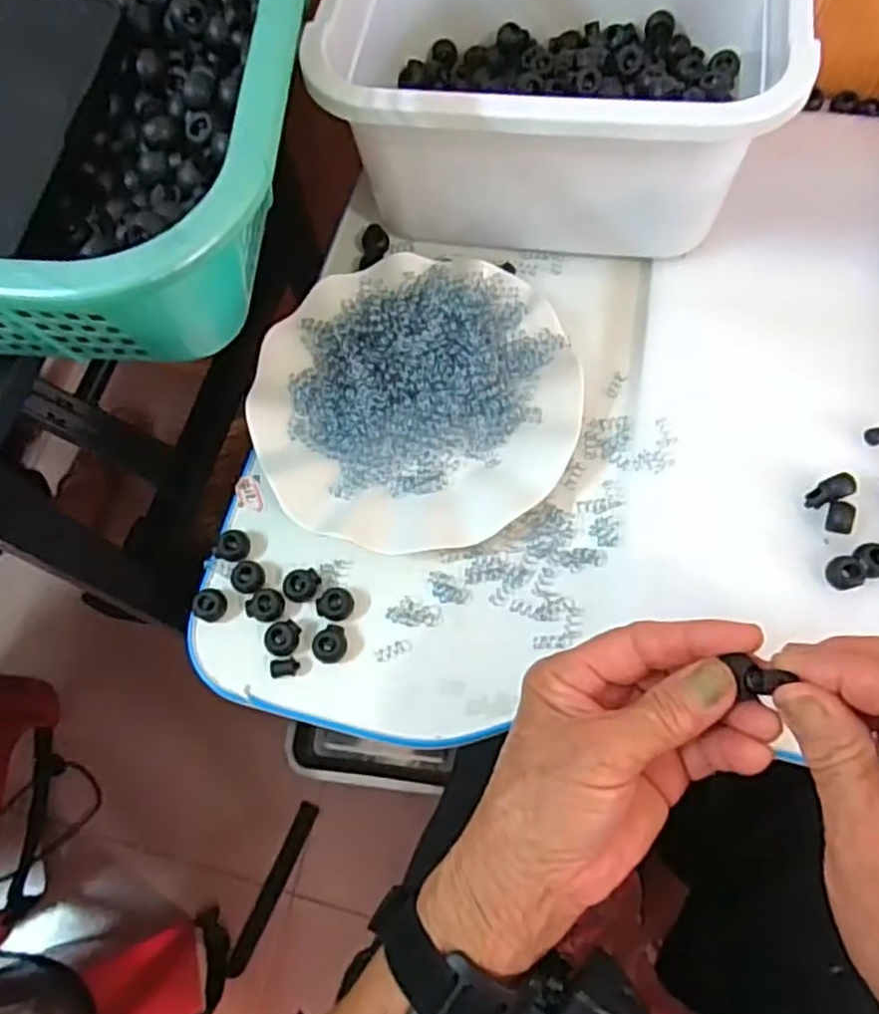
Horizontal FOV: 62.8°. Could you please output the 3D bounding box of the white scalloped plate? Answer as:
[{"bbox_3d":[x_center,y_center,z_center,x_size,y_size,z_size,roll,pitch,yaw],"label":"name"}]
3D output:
[{"bbox_3d":[-0.014,-0.064,0.414,0.178,0.032,0.176,-1,70,3],"label":"white scalloped plate"}]

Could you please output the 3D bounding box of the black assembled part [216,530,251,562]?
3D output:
[{"bbox_3d":[-0.113,0.023,0.399,0.017,0.015,0.018,-1,70,3],"label":"black assembled part"}]

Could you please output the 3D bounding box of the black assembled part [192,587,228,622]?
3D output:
[{"bbox_3d":[-0.123,0.053,0.386,0.014,0.014,0.017,28,74,12],"label":"black assembled part"}]

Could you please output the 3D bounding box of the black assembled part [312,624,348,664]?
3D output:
[{"bbox_3d":[-0.057,0.071,0.374,0.017,0.007,0.020,17,72,9],"label":"black assembled part"}]

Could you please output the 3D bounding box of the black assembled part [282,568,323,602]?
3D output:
[{"bbox_3d":[-0.074,0.042,0.389,0.019,0.013,0.016,-15,70,-2],"label":"black assembled part"}]

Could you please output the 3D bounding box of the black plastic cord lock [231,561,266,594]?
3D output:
[{"bbox_3d":[-0.104,0.038,0.393,0.016,0.015,0.017,-1,70,3],"label":"black plastic cord lock"}]

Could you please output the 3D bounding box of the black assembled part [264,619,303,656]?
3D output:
[{"bbox_3d":[-0.082,0.069,0.377,0.017,0.010,0.018,-1,70,3],"label":"black assembled part"}]

